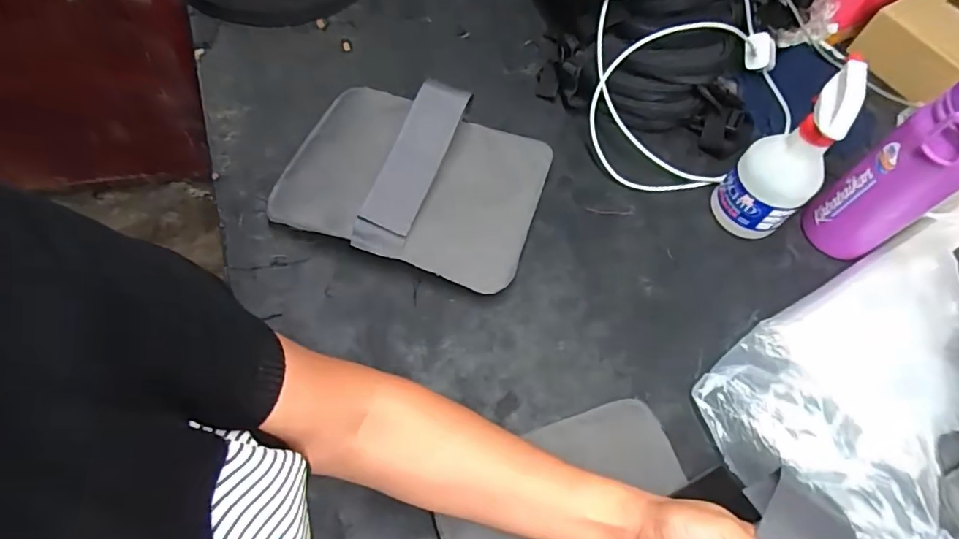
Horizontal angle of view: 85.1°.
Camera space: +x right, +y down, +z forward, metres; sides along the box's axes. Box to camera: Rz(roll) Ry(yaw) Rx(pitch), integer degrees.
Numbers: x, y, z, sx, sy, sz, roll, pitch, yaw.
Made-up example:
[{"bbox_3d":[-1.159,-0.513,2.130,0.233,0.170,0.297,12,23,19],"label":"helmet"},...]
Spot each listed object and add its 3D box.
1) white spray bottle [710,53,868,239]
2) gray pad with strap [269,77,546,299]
[{"bbox_3d":[0.312,-0.110,0.529,0.078,0.182,0.073,40,67,16],"label":"white spray bottle"},{"bbox_3d":[-0.069,-0.110,0.561,0.270,0.078,0.221,17,63,5],"label":"gray pad with strap"}]

